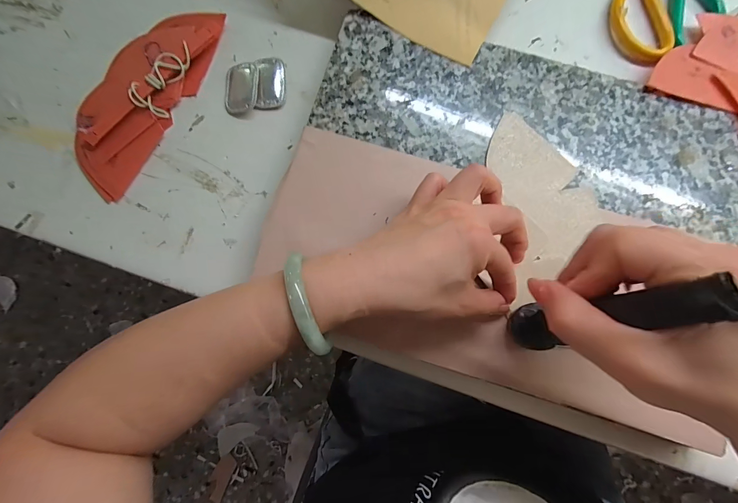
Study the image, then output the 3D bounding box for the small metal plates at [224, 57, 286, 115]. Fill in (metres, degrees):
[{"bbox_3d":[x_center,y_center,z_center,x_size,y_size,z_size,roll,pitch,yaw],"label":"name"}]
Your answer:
[{"bbox_3d":[-0.108,-0.157,0.311,0.058,0.005,0.050,-6,82,0],"label":"small metal plates"}]

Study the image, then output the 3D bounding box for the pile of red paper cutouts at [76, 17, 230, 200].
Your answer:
[{"bbox_3d":[-0.216,-0.152,0.303,0.082,0.019,0.193,30,84,5],"label":"pile of red paper cutouts"}]

